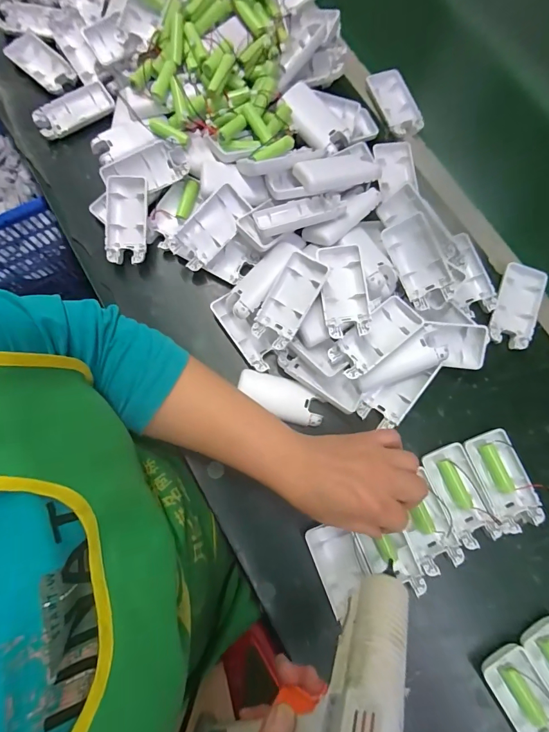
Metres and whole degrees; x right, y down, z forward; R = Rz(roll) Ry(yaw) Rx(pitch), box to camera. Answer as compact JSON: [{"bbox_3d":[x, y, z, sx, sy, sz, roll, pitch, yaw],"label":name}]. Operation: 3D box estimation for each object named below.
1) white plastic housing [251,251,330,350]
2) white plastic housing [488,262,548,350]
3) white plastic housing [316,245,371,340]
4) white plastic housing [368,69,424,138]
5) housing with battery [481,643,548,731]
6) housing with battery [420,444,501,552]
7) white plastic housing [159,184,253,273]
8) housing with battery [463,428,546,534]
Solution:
[{"bbox_3d":[0.015,-0.065,0.368,0.043,0.022,0.092,32,98,6],"label":"white plastic housing"},{"bbox_3d":[0.268,-0.066,0.404,0.047,0.014,0.094,21,81,5],"label":"white plastic housing"},{"bbox_3d":[0.071,-0.074,0.373,0.047,0.025,0.093,-3,78,-2],"label":"white plastic housing"},{"bbox_3d":[0.153,-0.332,0.460,0.047,0.015,0.091,-24,79,-6],"label":"white plastic housing"},{"bbox_3d":[0.230,0.306,0.327,0.044,0.019,0.095,-30,81,-4],"label":"housing with battery"},{"bbox_3d":[0.186,0.128,0.362,0.042,0.016,0.094,-23,80,-3],"label":"housing with battery"},{"bbox_3d":[-0.071,-0.151,0.399,0.093,0.022,0.046,-40,113,8],"label":"white plastic housing"},{"bbox_3d":[0.229,0.115,0.367,0.049,0.016,0.094,-21,80,-3],"label":"housing with battery"}]

